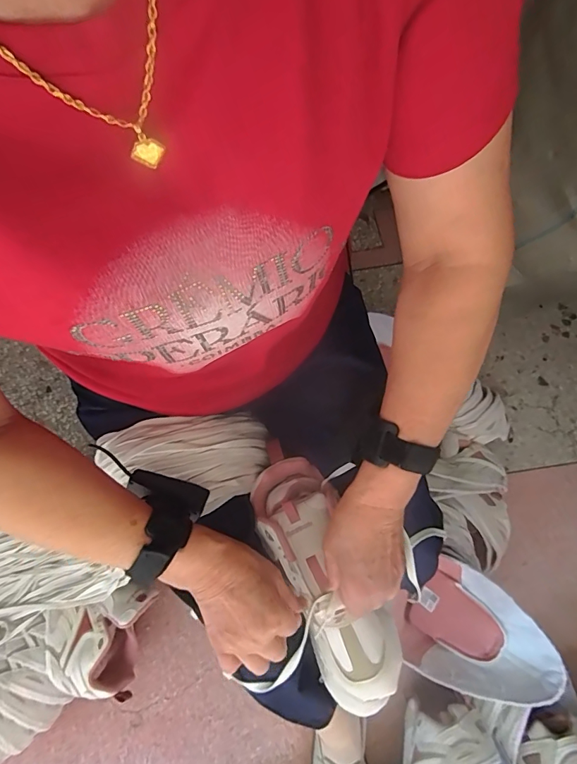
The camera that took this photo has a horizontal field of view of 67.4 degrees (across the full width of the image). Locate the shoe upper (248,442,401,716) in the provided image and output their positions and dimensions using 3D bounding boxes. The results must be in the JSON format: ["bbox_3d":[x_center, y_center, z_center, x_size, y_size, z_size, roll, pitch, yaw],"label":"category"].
[{"bbox_3d":[0.034,0.194,0.440,0.082,0.076,0.273,-23,75,-7],"label":"shoe upper"}]

